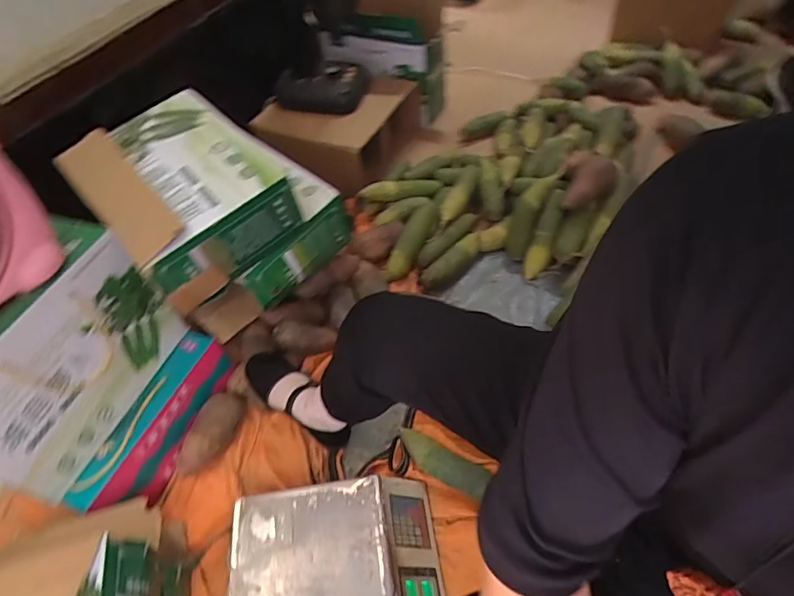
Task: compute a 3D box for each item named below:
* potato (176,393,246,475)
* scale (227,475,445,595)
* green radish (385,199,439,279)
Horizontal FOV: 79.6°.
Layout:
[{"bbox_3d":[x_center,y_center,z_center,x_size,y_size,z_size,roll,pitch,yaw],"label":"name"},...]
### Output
[{"bbox_3d":[-0.339,0.243,0.874,0.069,0.058,0.160,3,53,10],"label":"potato"},{"bbox_3d":[-0.082,0.440,0.675,0.295,0.097,0.328,-9,52,-1],"label":"scale"},{"bbox_3d":[0.036,-0.141,1.128,0.059,0.062,0.219,24,75,22],"label":"green radish"}]

